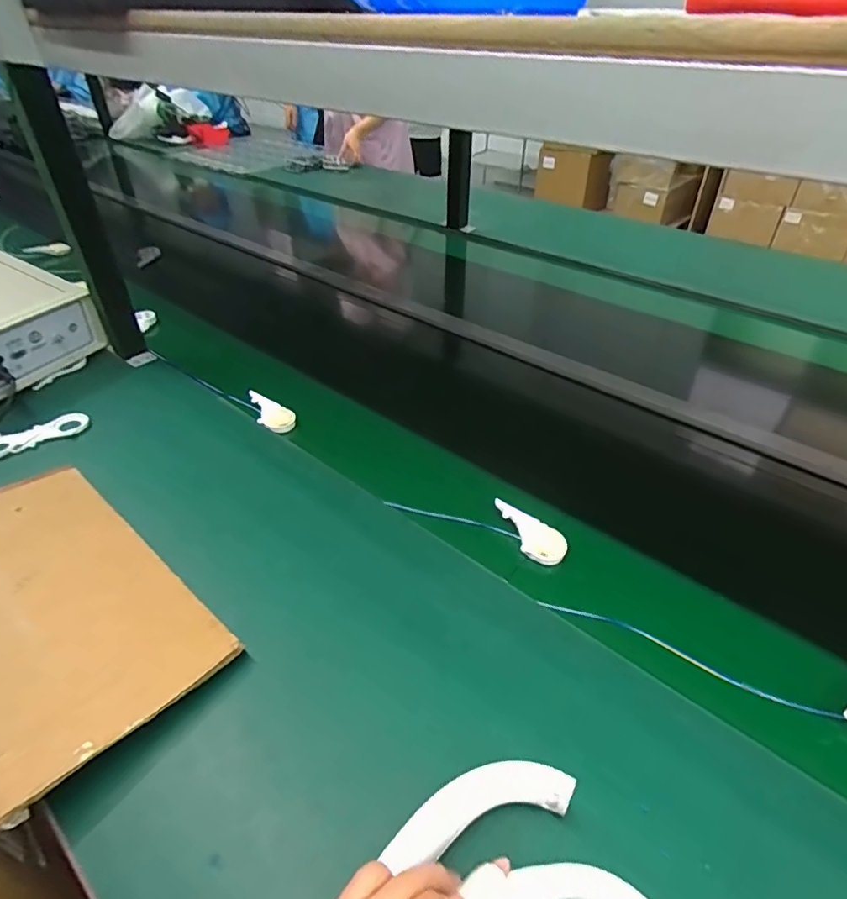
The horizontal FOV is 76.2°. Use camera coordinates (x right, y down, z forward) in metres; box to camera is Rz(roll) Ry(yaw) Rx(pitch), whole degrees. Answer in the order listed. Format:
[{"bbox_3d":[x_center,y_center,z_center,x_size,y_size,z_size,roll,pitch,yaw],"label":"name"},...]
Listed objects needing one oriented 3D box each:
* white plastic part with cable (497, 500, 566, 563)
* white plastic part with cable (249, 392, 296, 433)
[{"bbox_3d":[0.117,0.090,0.600,0.092,0.018,0.042,44,48,19],"label":"white plastic part with cable"},{"bbox_3d":[-0.221,-0.051,0.770,0.078,0.016,0.040,27,73,7],"label":"white plastic part with cable"}]

